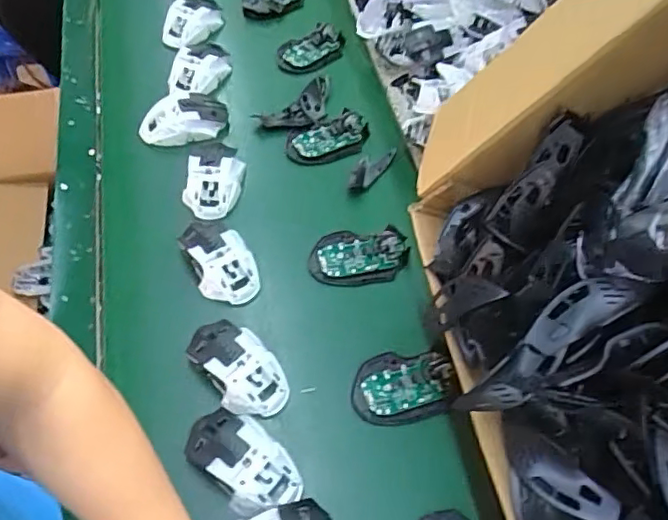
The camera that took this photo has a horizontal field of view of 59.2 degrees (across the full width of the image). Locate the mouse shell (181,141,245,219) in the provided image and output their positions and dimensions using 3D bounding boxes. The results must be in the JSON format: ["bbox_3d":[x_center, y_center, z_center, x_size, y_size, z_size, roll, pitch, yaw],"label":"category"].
[{"bbox_3d":[-0.148,-0.100,0.725,0.068,0.037,0.107,9,57,5],"label":"mouse shell"}]

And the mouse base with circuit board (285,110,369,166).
[{"bbox_3d":[-0.007,-0.162,0.777,0.112,0.019,0.063,-15,58,-10],"label":"mouse base with circuit board"}]

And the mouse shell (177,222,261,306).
[{"bbox_3d":[-0.130,-0.002,0.663,0.068,0.042,0.114,-23,60,-15],"label":"mouse shell"}]

